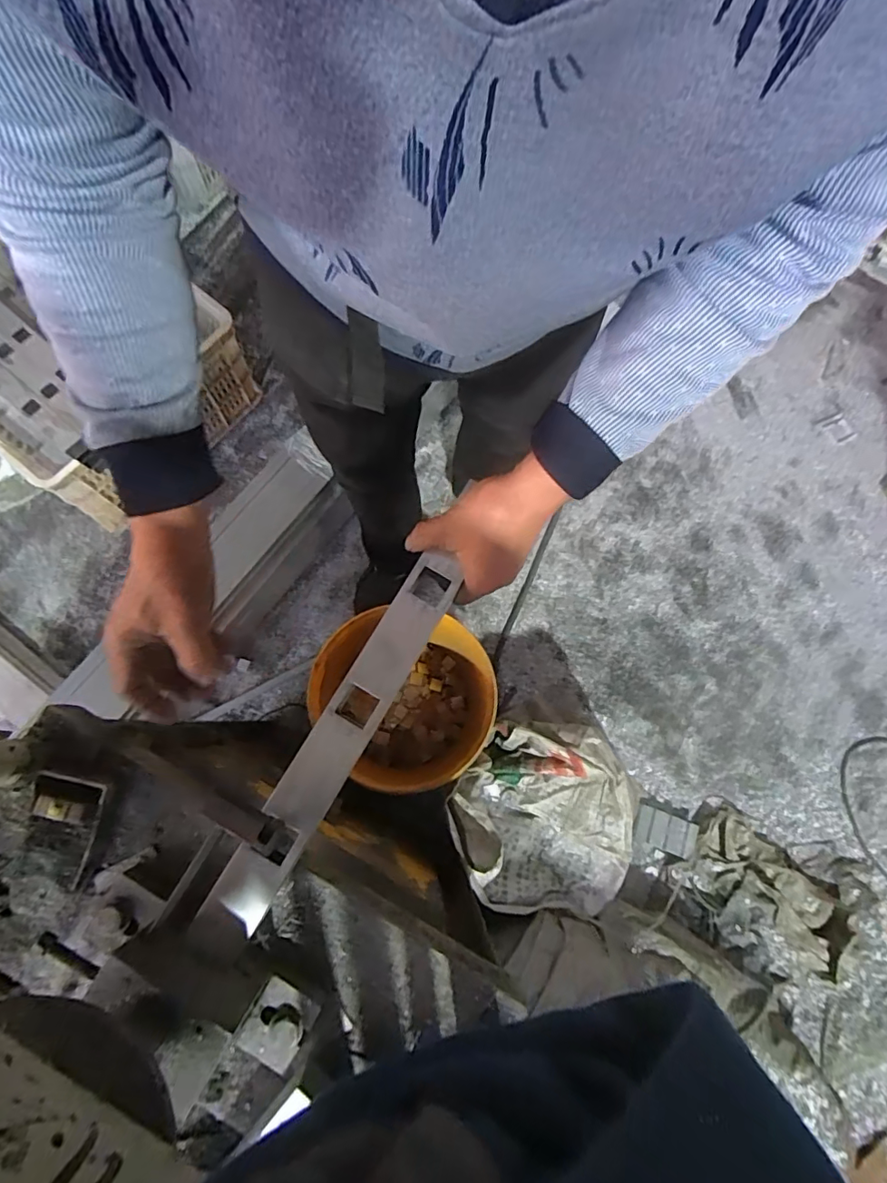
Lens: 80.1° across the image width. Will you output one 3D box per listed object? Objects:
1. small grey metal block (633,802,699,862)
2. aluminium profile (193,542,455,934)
[{"bbox_3d":[0.469,0.509,1.121,0.132,0.025,0.075,22,76,2],"label":"small grey metal block"},{"bbox_3d":[-0.075,0.104,0.401,0.041,0.014,0.304,29,78,8],"label":"aluminium profile"}]

